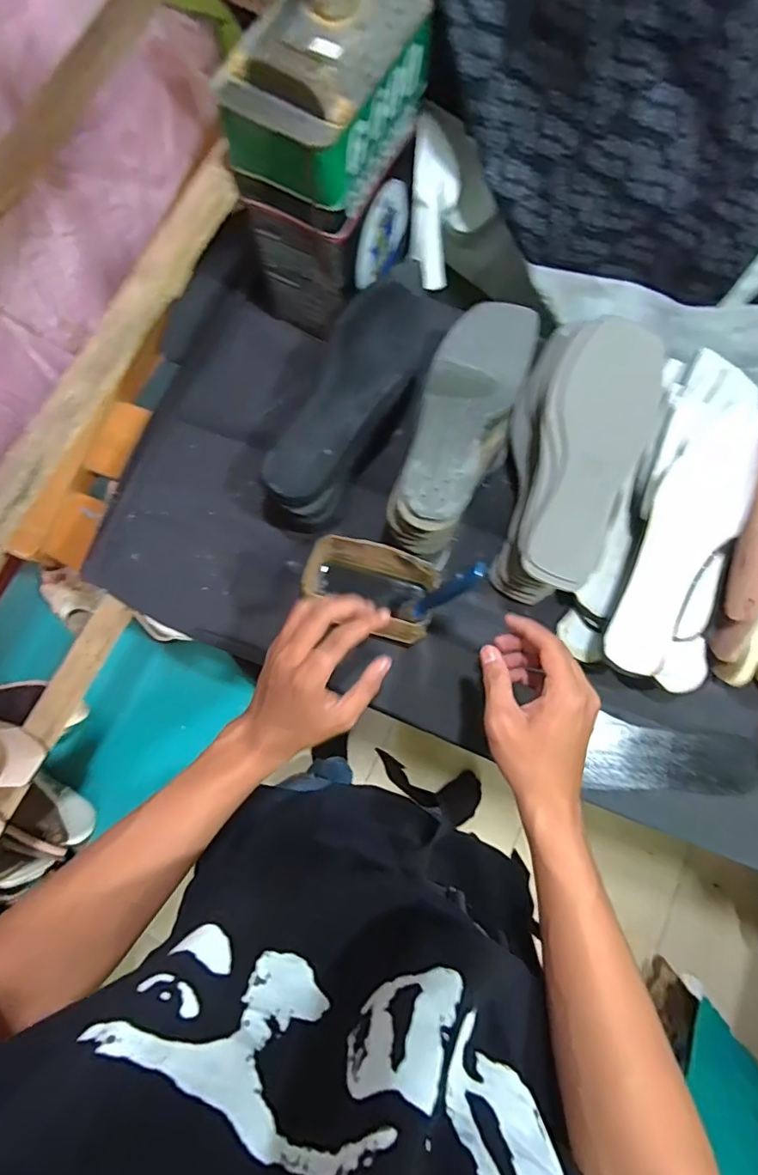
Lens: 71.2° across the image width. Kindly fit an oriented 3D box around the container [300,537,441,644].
[{"bbox_3d":[-0.006,0.000,0.540,0.126,0.070,0.080,21,80,5],"label":"container"}]

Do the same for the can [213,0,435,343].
[{"bbox_3d":[-0.042,-0.385,0.485,0.113,0.206,0.166,28,81,6],"label":"can"}]

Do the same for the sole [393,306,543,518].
[{"bbox_3d":[0.076,-0.167,0.500,0.086,0.045,0.232,24,80,5],"label":"sole"}]

